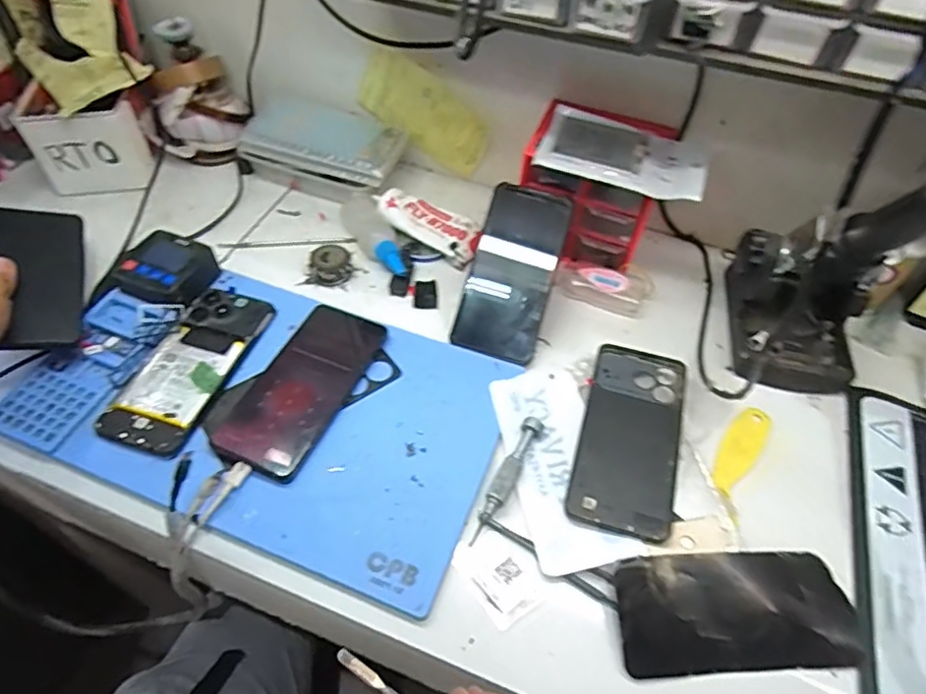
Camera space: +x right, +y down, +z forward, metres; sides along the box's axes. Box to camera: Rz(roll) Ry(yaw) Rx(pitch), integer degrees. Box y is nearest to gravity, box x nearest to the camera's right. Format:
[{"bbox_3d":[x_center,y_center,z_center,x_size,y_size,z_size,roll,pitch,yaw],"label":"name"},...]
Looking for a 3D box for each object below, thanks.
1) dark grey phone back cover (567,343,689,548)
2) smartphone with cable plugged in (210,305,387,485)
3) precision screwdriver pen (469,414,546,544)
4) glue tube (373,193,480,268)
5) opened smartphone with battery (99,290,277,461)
[{"bbox_3d":[0.135,0.071,0.471,0.075,0.013,0.168,16,53,9],"label":"dark grey phone back cover"},{"bbox_3d":[-0.133,0.031,0.487,0.076,0.008,0.159,20,53,11],"label":"smartphone with cable plugged in"},{"bbox_3d":[0.033,0.097,0.440,0.015,0.011,0.108,24,54,15],"label":"precision screwdriver pen"},{"bbox_3d":[-0.034,-0.129,0.615,0.118,0.023,0.050,32,57,20],"label":"glue tube"},{"bbox_3d":[-0.229,0.012,0.492,0.072,0.014,0.162,14,53,8],"label":"opened smartphone with battery"}]

